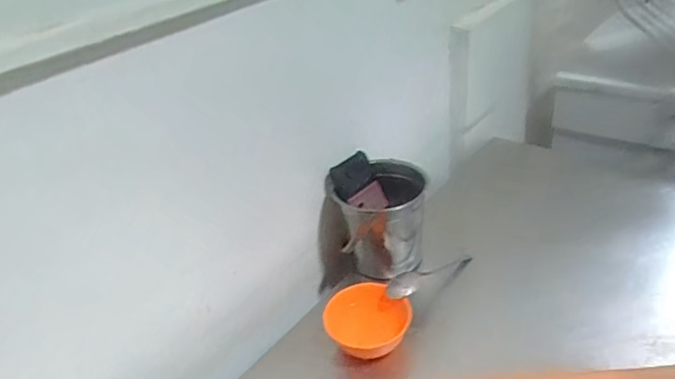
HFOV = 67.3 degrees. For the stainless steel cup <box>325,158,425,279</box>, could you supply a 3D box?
[{"bbox_3d":[0.067,0.046,0.741,0.140,0.142,0.121,-15,34,-13],"label":"stainless steel cup"}]

